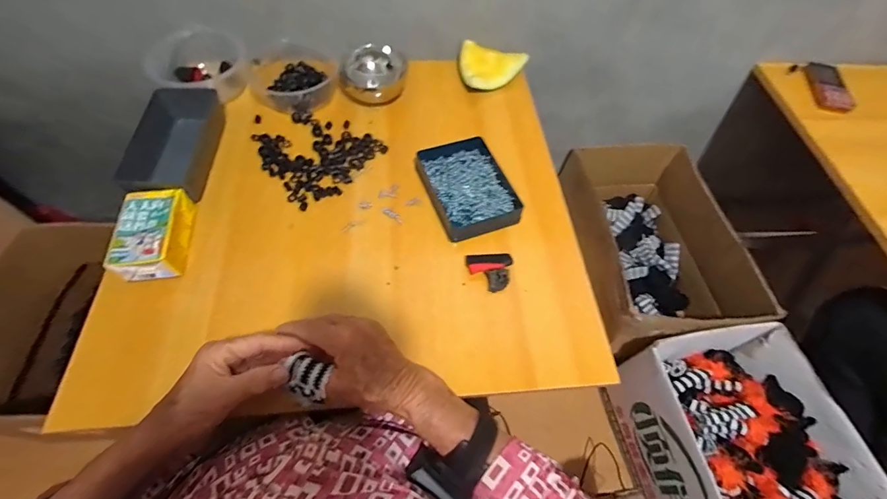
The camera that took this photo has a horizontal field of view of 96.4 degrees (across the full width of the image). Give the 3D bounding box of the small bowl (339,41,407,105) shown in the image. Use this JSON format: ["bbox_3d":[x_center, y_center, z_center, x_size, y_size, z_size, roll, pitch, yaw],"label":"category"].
[{"bbox_3d":[-0.117,-0.285,0.651,0.096,0.063,0.082,31,63,14],"label":"small bowl"}]

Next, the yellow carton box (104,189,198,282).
[{"bbox_3d":[-0.349,-0.019,0.477,0.063,0.049,0.104,-4,60,-6],"label":"yellow carton box"}]

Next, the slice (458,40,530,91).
[{"bbox_3d":[0.081,-0.316,0.697,0.118,0.034,0.095,13,60,4],"label":"slice"}]

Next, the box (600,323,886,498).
[{"bbox_3d":[0.532,0.378,0.733,0.287,0.229,0.380,-7,60,-7],"label":"box"}]

